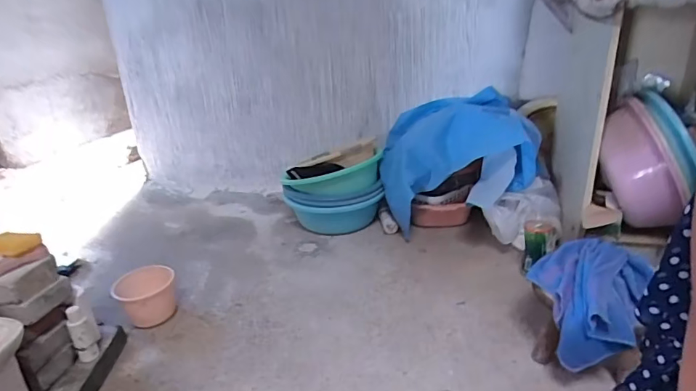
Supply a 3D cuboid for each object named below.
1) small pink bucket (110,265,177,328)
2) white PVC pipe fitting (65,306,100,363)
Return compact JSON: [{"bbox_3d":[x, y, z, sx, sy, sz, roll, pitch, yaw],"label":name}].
[{"bbox_3d":[-0.528,0.276,1.175,0.140,0.129,0.148,-1,23,0],"label":"small pink bucket"},{"bbox_3d":[-0.586,0.310,0.983,0.045,0.146,0.036,-16,26,-28],"label":"white PVC pipe fitting"}]

